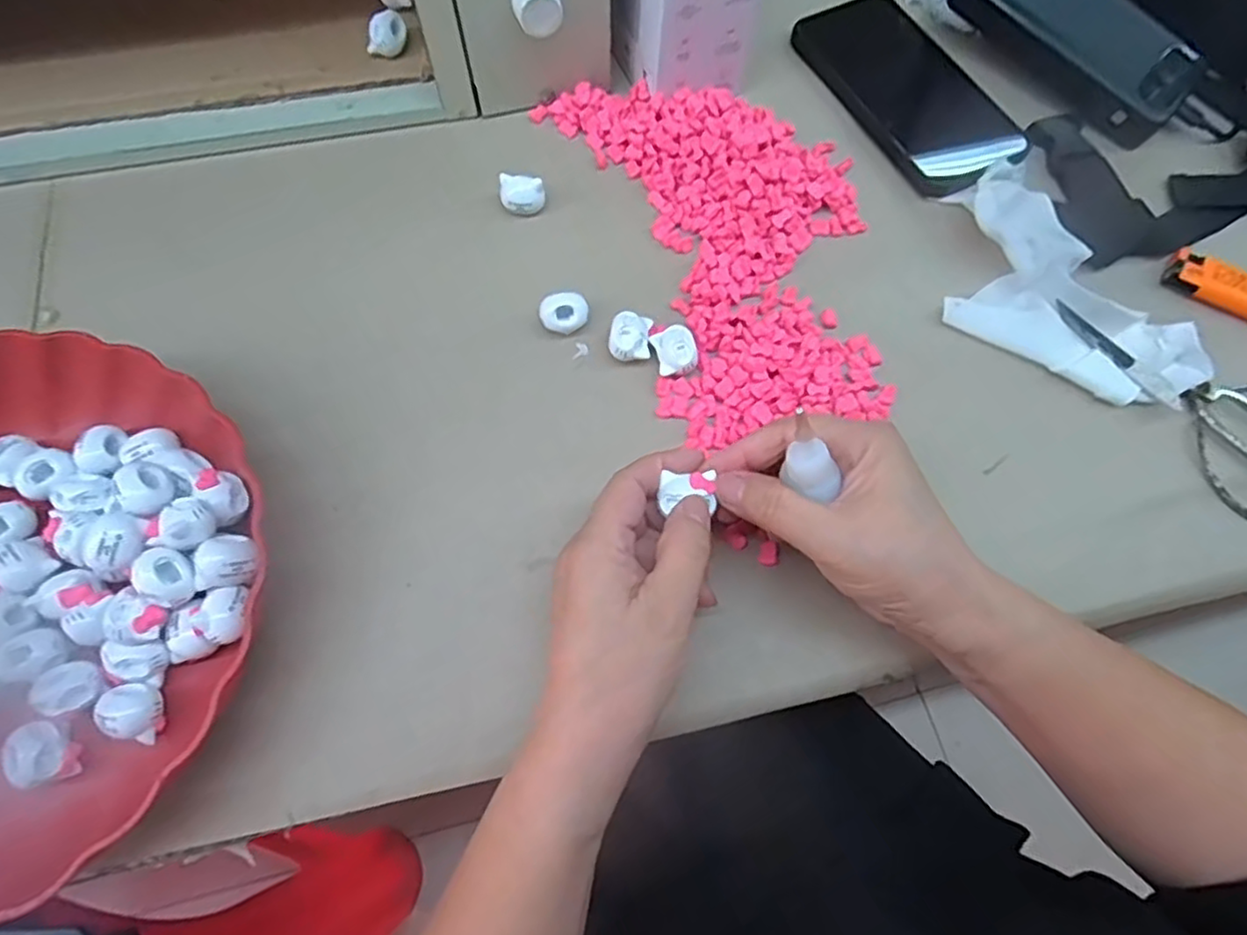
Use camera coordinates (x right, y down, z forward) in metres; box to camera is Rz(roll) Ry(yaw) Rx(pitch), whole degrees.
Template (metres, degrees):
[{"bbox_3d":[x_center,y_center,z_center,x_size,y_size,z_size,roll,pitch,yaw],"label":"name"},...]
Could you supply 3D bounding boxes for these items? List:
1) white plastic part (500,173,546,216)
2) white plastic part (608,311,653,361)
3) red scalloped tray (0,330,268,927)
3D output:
[{"bbox_3d":[-0.059,-0.159,0.396,0.026,0.021,0.015,3,68,-1],"label":"white plastic part"},{"bbox_3d":[0.004,-0.068,0.356,0.022,0.018,0.025,2,68,-1],"label":"white plastic part"},{"bbox_3d":[-0.273,0.061,0.281,0.235,0.044,0.235,-21,70,-10],"label":"red scalloped tray"}]

